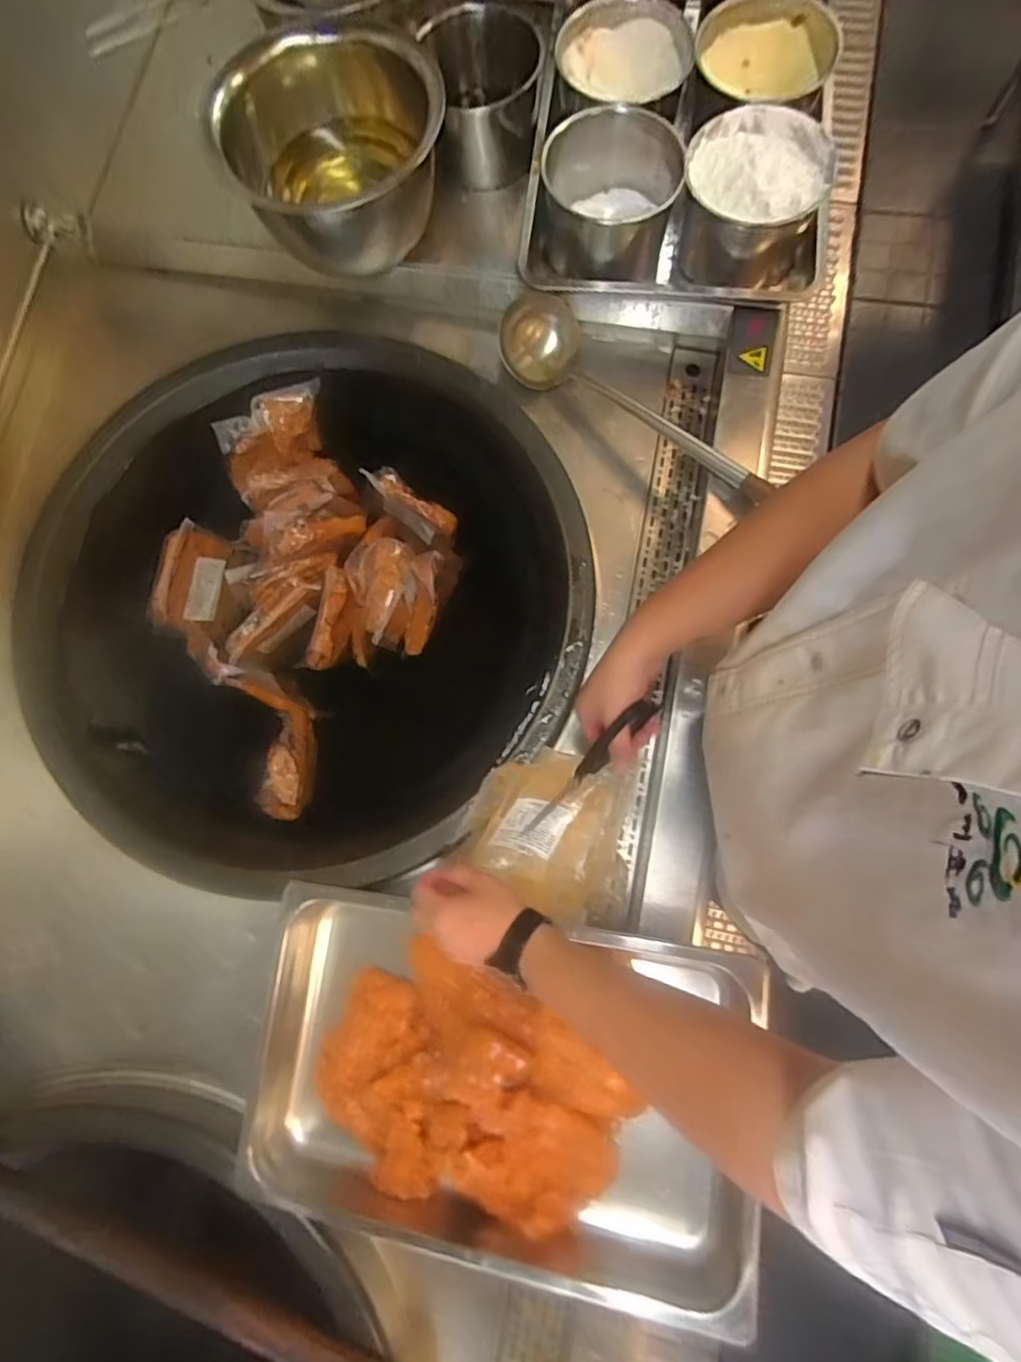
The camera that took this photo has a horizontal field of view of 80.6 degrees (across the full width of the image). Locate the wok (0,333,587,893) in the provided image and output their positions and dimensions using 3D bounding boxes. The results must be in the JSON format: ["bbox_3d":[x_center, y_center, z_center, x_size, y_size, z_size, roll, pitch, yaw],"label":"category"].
[{"bbox_3d":[-0.272,-0.113,0.850,0.725,0.192,0.704,-1,79,5],"label":"wok"}]

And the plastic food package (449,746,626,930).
[{"bbox_3d":[0.048,0.192,0.719,0.203,0.094,0.198,13,79,2],"label":"plastic food package"}]

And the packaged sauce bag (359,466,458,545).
[{"bbox_3d":[-0.136,-0.241,0.863,0.143,0.112,0.049,30,80,5],"label":"packaged sauce bag"}]

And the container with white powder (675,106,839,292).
[{"bbox_3d":[0.309,-0.626,0.796,0.172,0.131,0.163,-1,79,5],"label":"container with white powder"}]

